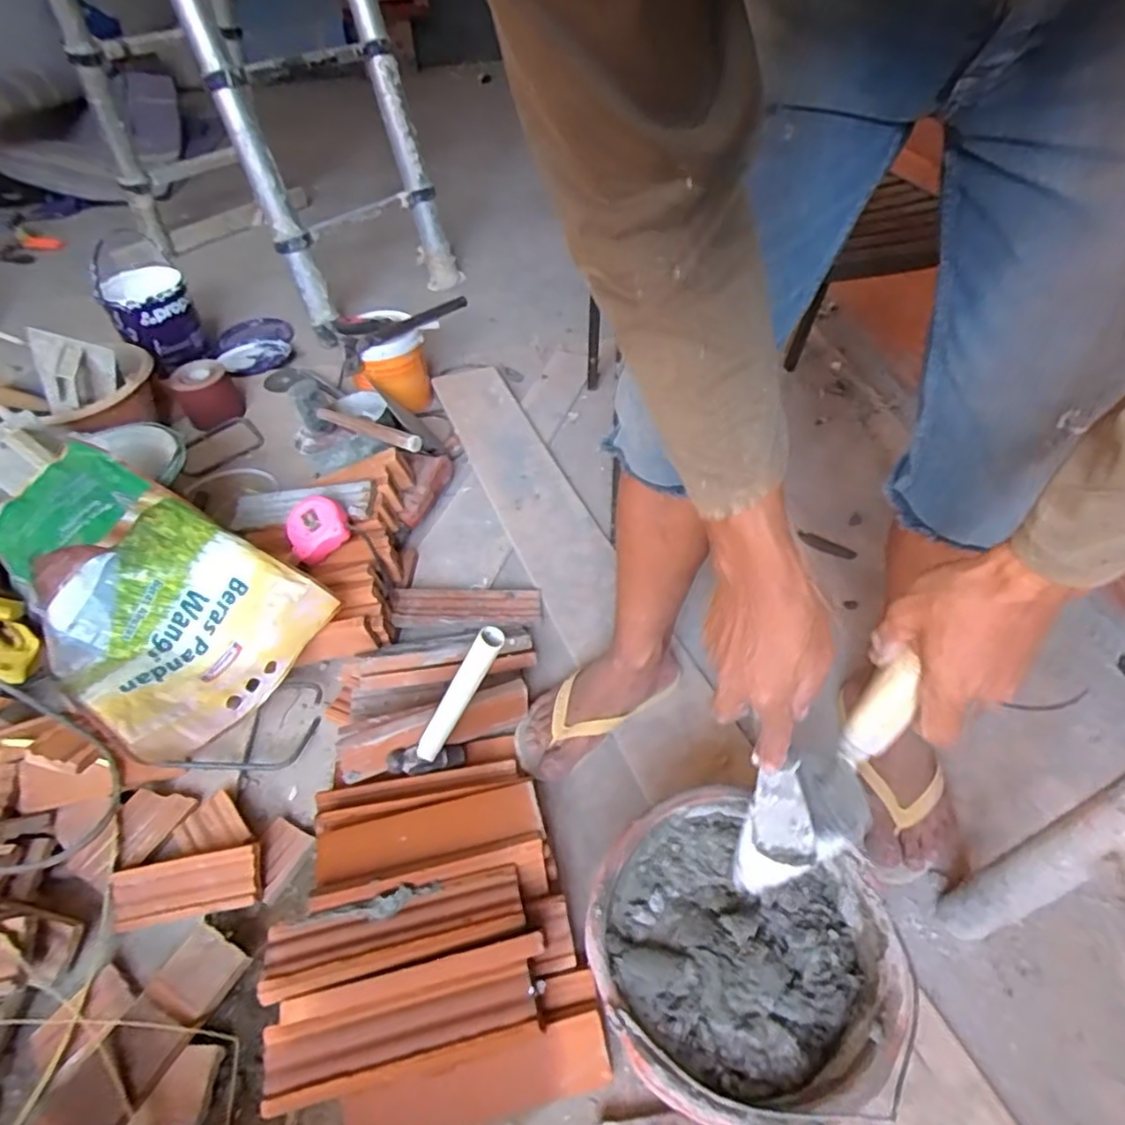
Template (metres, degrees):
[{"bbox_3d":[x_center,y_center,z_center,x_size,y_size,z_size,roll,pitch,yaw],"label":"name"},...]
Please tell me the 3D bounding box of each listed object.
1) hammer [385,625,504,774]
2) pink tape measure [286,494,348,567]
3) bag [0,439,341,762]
[{"bbox_3d":[-0.113,0.155,0.689,0.087,0.239,0.026,11,42,-24],"label":"hammer"},{"bbox_3d":[-0.358,-0.050,0.943,0.085,0.050,0.085,-21,49,-17],"label":"pink tape measure"},{"bbox_3d":[-0.539,0.045,0.822,0.420,0.081,0.265,31,76,5],"label":"bag"}]

